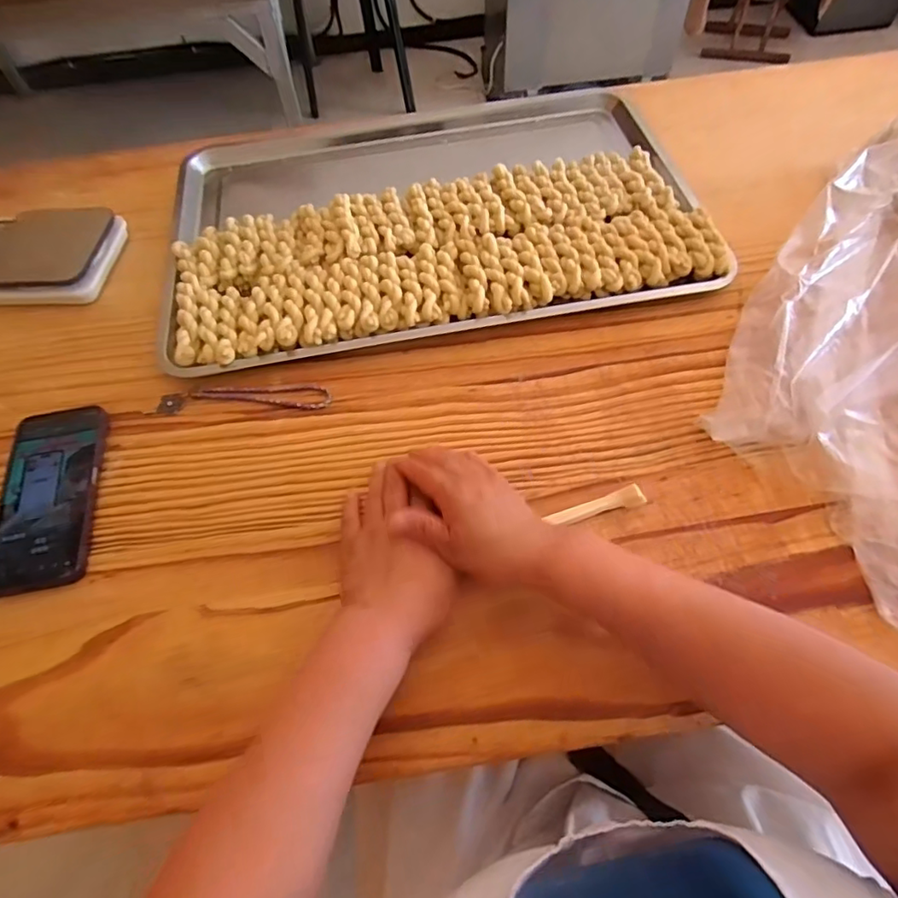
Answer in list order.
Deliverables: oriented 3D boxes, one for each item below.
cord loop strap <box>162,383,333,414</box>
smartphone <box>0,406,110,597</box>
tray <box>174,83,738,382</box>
[{"bbox_3d":[-0.187,-0.046,0.506,0.154,0.005,0.029,-1,59,2],"label":"cord loop strap"},{"bbox_3d":[-0.332,0.036,0.460,0.076,0.013,0.164,-8,59,-3],"label":"smartphone"},{"bbox_3d":[-0.027,-0.277,0.623,0.558,0.042,0.389,-10,59,-4],"label":"tray"}]

